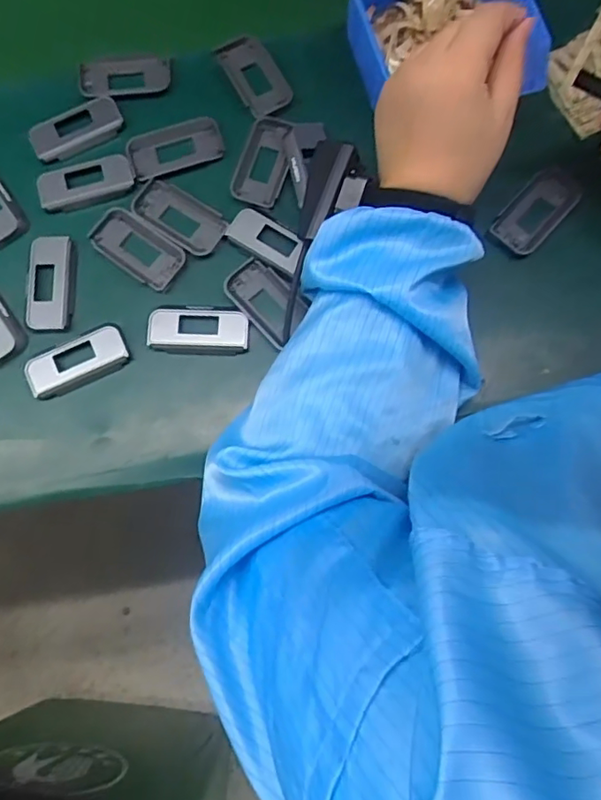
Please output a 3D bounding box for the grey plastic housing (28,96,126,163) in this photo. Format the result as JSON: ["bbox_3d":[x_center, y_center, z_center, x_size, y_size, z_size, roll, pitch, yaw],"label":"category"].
[{"bbox_3d":[-0.184,-0.224,0.460,0.074,0.010,0.036,-26,77,-5],"label":"grey plastic housing"}]

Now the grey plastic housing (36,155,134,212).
[{"bbox_3d":[-0.174,-0.179,0.454,0.076,0.011,0.036,-14,77,-2],"label":"grey plastic housing"}]

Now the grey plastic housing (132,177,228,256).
[{"bbox_3d":[-0.097,-0.146,0.444,0.078,0.009,0.039,33,79,9],"label":"grey plastic housing"}]

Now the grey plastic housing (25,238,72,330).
[{"bbox_3d":[-0.195,-0.090,0.428,0.035,0.010,0.073,-1,76,1],"label":"grey plastic housing"}]

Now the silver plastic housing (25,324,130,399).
[{"bbox_3d":[-0.168,-0.029,0.423,0.076,0.013,0.034,-24,77,-4],"label":"silver plastic housing"}]

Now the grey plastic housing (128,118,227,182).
[{"bbox_3d":[-0.101,-0.205,0.454,0.075,0.007,0.040,-17,77,-3],"label":"grey plastic housing"}]

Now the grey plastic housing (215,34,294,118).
[{"bbox_3d":[-0.039,-0.267,0.461,0.037,0.012,0.076,-29,78,-5],"label":"grey plastic housing"}]

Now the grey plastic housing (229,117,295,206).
[{"bbox_3d":[-0.028,-0.192,0.450,0.039,0.013,0.075,15,77,5],"label":"grey plastic housing"}]

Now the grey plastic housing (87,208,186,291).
[{"bbox_3d":[-0.128,-0.119,0.439,0.077,0.008,0.039,36,80,9],"label":"grey plastic housing"}]

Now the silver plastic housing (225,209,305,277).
[{"bbox_3d":[-0.025,-0.126,0.435,0.060,0.011,0.032,29,79,8],"label":"silver plastic housing"}]

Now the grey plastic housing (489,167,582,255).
[{"bbox_3d":[0.185,-0.148,0.436,0.039,0.006,0.074,41,81,10],"label":"grey plastic housing"}]

